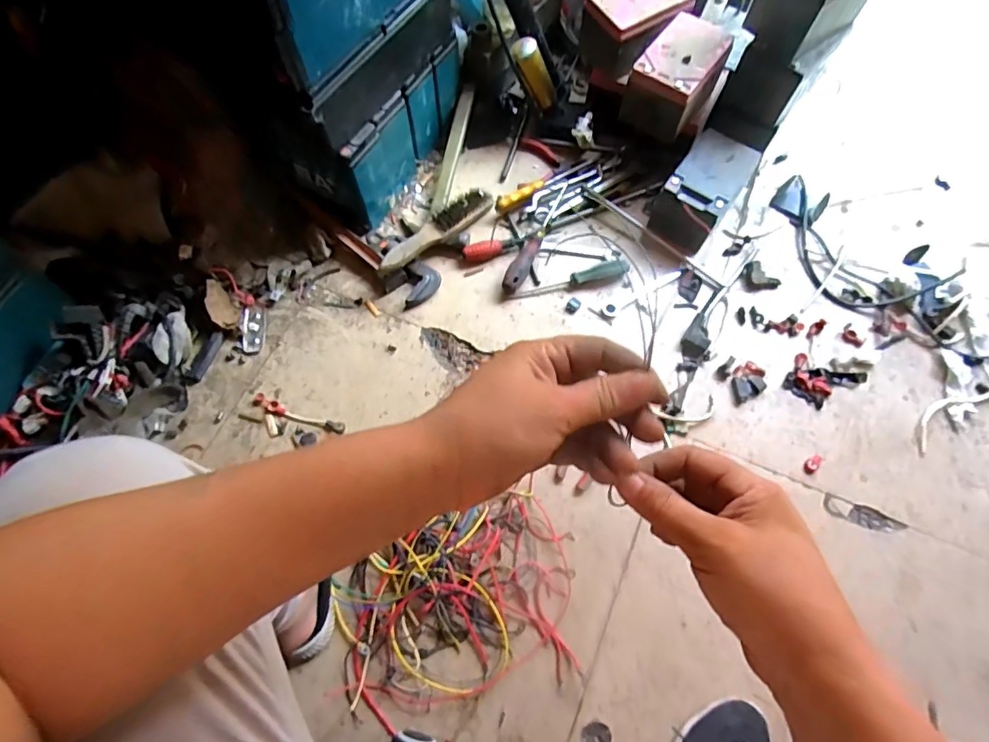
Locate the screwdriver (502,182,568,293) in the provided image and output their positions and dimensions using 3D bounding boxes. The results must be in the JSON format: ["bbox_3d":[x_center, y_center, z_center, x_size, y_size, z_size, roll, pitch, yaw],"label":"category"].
[{"bbox_3d":[0.073,-0.222,0.881,0.031,0.028,0.232,26,70,11],"label":"screwdriver"}]

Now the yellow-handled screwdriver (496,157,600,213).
[{"bbox_3d":[0.095,-0.329,0.926,0.209,0.022,0.032,-27,70,-10],"label":"yellow-handled screwdriver"}]

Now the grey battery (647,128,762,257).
[{"bbox_3d":[0.341,-0.295,0.869,0.107,0.098,0.168,35,72,14],"label":"grey battery"}]

